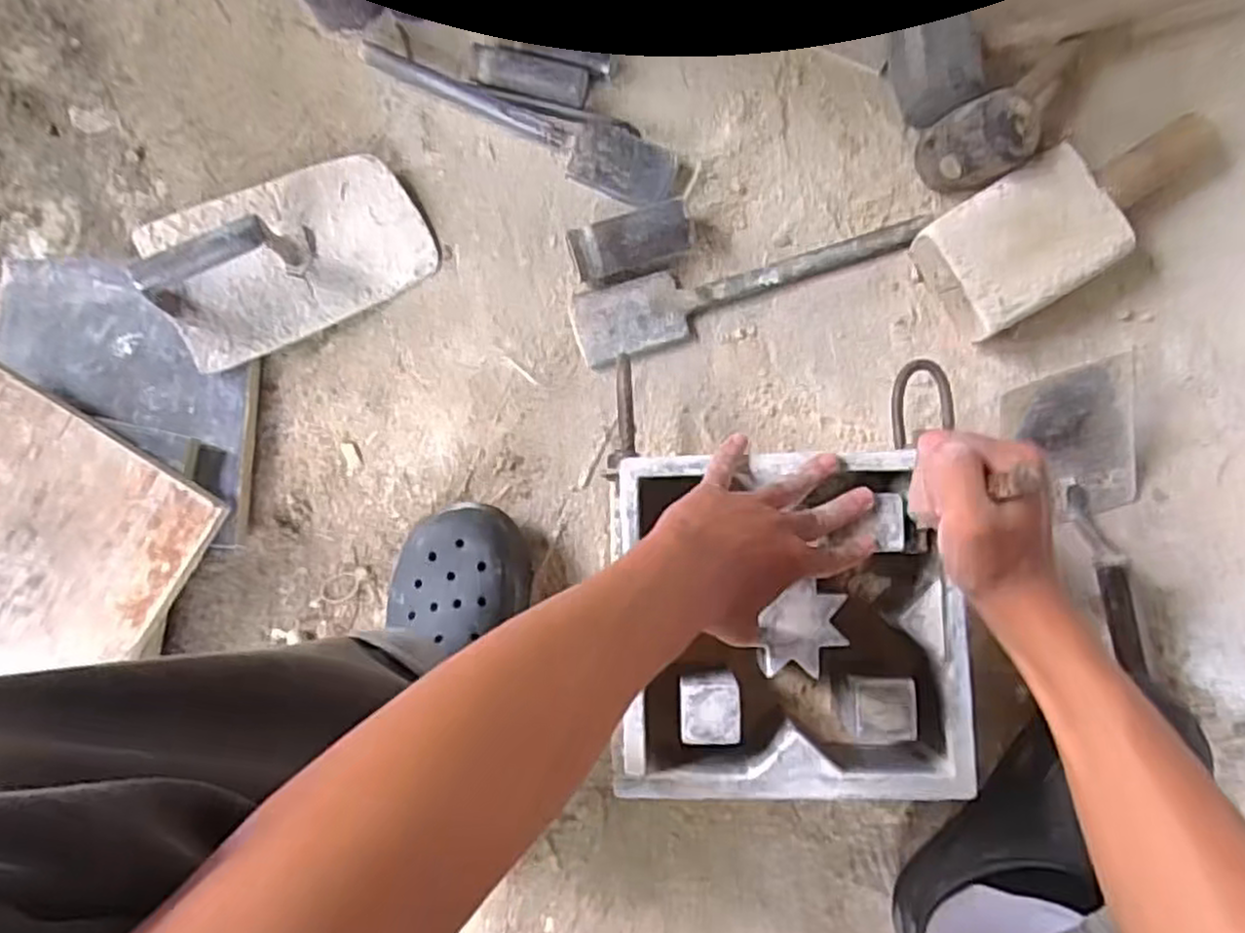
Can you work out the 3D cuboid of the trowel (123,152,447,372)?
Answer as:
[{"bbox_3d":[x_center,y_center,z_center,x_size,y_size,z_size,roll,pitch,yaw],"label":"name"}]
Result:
[{"bbox_3d":[-0.293,-0.192,0.639,0.223,0.103,0.145,-29,83,1],"label":"trowel"}]

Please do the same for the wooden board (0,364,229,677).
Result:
[{"bbox_3d":[-0.490,0.072,0.613,0.250,0.022,0.237,30,85,3],"label":"wooden board"}]

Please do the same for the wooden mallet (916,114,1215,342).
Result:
[{"bbox_3d":[0.373,-0.209,0.620,0.249,0.054,0.105,-32,83,1],"label":"wooden mallet"}]

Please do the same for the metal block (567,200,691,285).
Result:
[{"bbox_3d":[0.008,-0.191,0.646,0.103,0.043,0.042,-14,83,3],"label":"metal block"}]

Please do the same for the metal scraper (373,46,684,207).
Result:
[{"bbox_3d":[-0.099,-0.315,0.686,0.310,0.016,0.055,25,84,3],"label":"metal scraper"}]

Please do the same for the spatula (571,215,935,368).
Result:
[{"bbox_3d":[0.113,-0.157,0.651,0.313,0.013,0.066,-14,84,-1],"label":"spatula"}]

